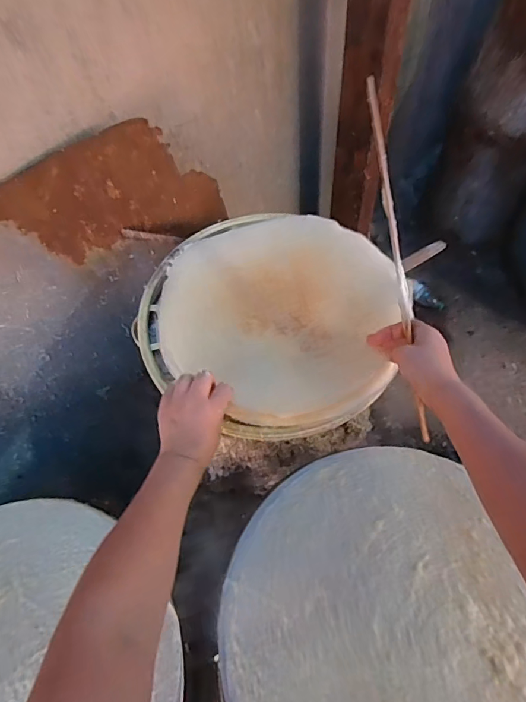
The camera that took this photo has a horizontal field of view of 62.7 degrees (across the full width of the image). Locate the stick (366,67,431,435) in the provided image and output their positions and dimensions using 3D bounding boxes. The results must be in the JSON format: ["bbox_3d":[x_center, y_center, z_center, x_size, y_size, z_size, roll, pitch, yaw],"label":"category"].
[{"bbox_3d":[0.163,-0.107,0.519,0.015,0.020,0.433,-9,92,-2],"label":"stick"}]

